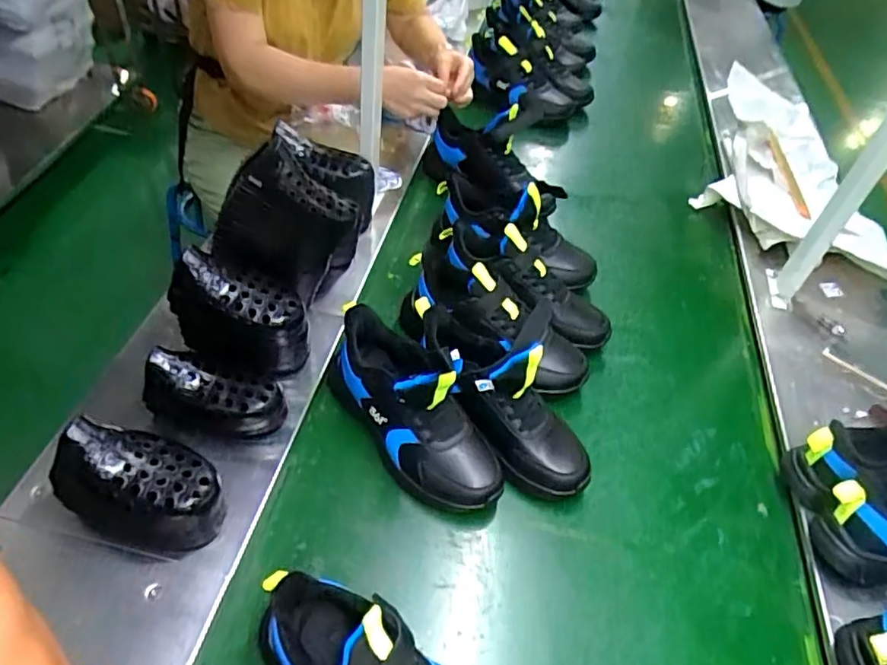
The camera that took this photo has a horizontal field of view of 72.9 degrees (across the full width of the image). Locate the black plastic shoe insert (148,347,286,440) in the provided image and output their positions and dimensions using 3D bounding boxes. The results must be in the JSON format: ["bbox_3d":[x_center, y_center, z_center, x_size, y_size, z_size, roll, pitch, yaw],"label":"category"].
[{"bbox_3d":[-0.246,0.067,0.641,0.143,0.093,0.039,12,49,1],"label":"black plastic shoe insert"}]

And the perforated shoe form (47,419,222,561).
[{"bbox_3d":[-0.276,0.146,0.554,0.130,0.129,0.090,23,50,10],"label":"perforated shoe form"}]

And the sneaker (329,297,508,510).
[{"bbox_3d":[-0.032,0.077,0.661,0.091,0.152,0.245,-26,58,-28],"label":"sneaker"}]

